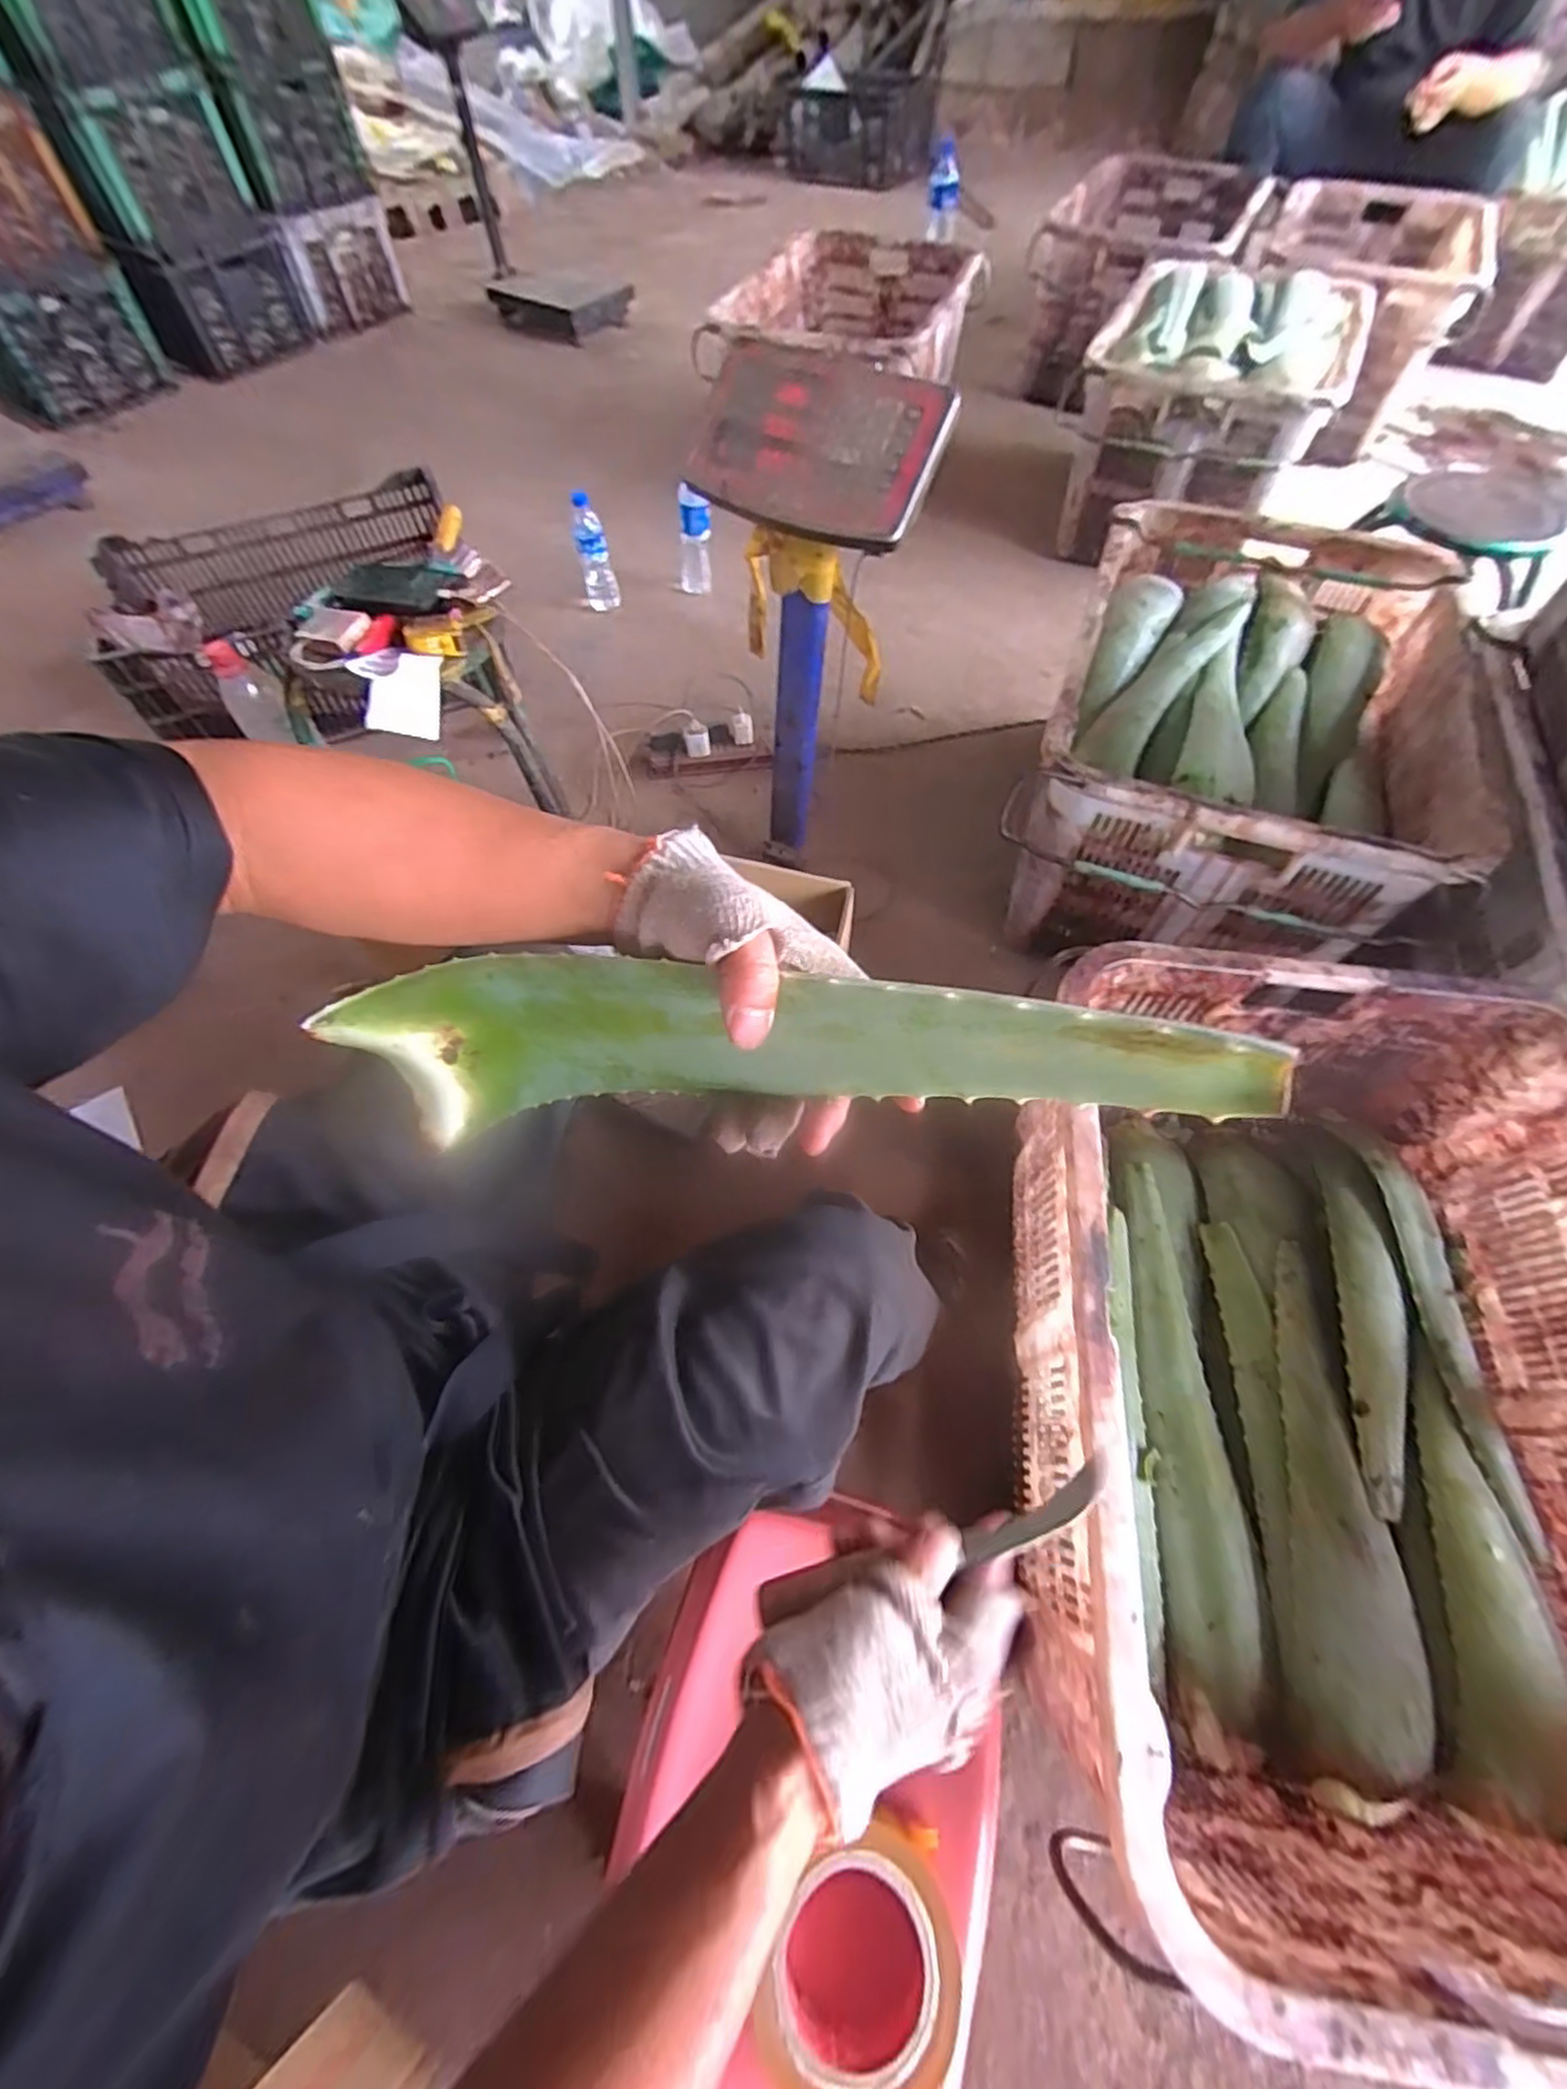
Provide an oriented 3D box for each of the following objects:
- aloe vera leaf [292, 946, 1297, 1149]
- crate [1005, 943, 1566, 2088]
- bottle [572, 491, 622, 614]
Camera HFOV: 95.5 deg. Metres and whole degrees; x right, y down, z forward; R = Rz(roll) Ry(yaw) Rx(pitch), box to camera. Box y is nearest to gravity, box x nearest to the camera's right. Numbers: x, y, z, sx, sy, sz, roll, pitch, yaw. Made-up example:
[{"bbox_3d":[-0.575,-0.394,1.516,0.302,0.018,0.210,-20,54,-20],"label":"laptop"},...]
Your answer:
[{"bbox_3d":[-0.032,0.006,0.305,0.398,0.098,0.055,1,58,30],"label":"aloe vera leaf"},{"bbox_3d":[0.454,0.294,0.631,0.468,0.330,0.660,7,62,6],"label":"crate"},{"bbox_3d":[-0.379,-0.976,1.438,0.067,0.214,0.058,-16,62,-7],"label":"bottle"}]

